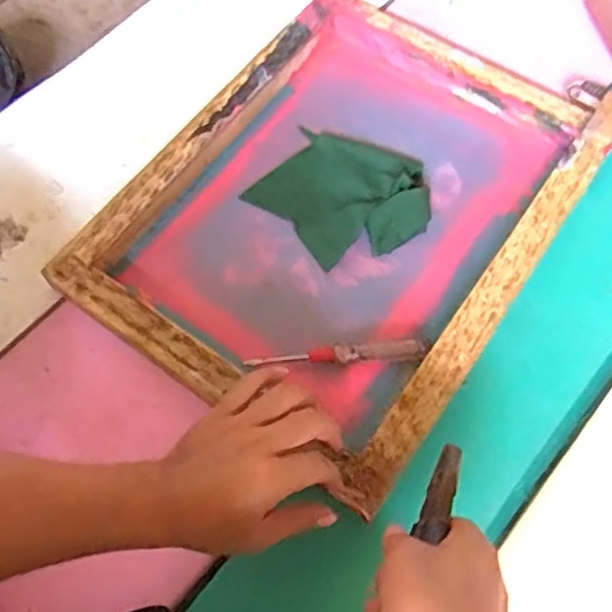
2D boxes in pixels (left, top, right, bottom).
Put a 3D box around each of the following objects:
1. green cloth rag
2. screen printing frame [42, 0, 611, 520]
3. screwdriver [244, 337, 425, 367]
[{"bbox_3d":[0.040,-0.116,0.664,0.161,0.021,0.141,38,73,18],"label":"green cloth rag"},{"bbox_3d":[0.036,-0.089,0.644,0.365,0.060,0.448,32,71,16],"label":"screen printing frame"},{"bbox_3d":[0.027,0.046,0.591,0.159,0.022,0.018,-7,66,0],"label":"screwdriver"}]

